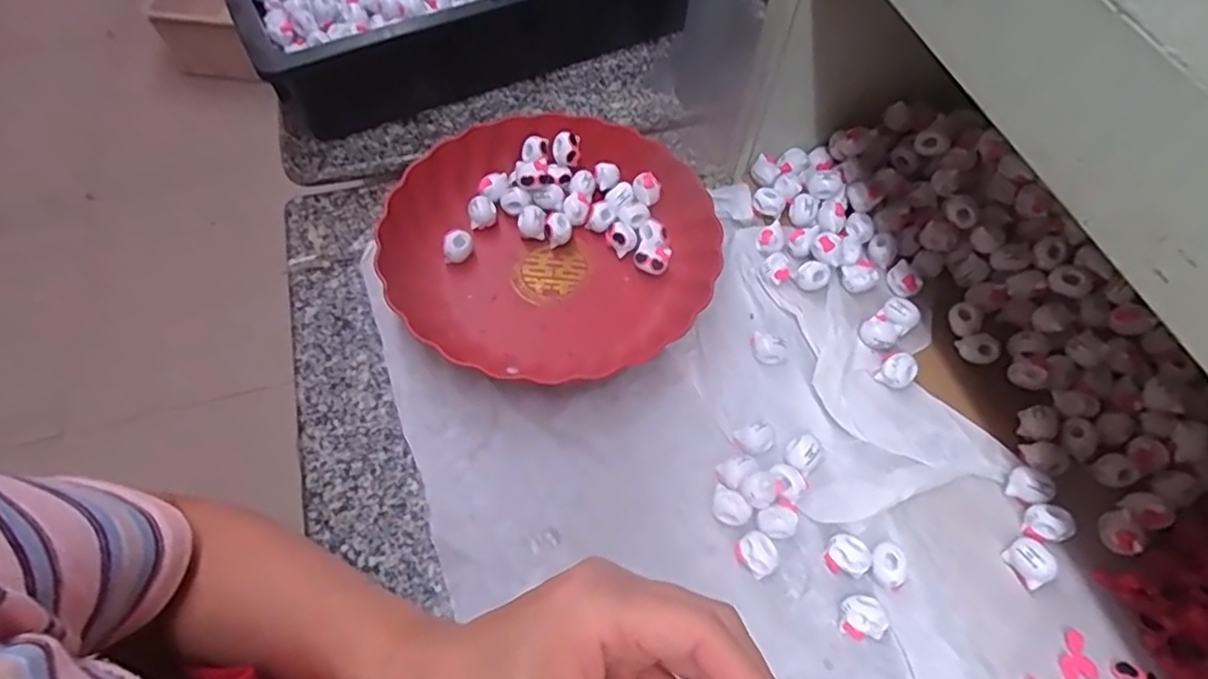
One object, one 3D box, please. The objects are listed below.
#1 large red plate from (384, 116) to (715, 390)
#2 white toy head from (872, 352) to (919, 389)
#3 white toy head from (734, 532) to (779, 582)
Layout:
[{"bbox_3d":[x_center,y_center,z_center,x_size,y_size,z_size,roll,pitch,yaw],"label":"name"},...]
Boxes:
[{"bbox_3d":[-0.037,-0.074,0.490,0.236,0.048,0.224,1,59,-2],"label":"large red plate"},{"bbox_3d":[0.203,0.021,0.440,0.023,0.019,0.024,1,59,-2],"label":"white toy head"},{"bbox_3d":[0.093,0.131,0.389,0.019,0.021,0.024,-31,65,-19],"label":"white toy head"}]

